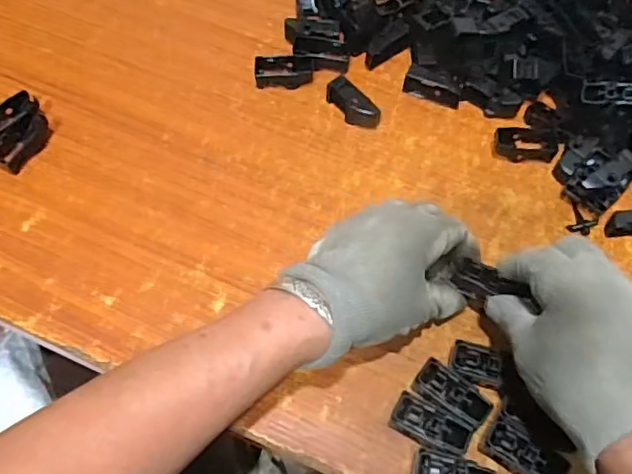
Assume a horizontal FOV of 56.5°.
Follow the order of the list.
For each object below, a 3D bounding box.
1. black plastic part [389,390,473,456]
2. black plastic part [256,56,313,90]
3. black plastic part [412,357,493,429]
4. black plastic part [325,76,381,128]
[{"bbox_3d":[0.072,0.121,0.373,0.049,0.021,0.022,25,64,11],"label":"black plastic part"},{"bbox_3d":[-0.027,-0.142,0.505,0.048,0.013,0.026,1,62,-1],"label":"black plastic part"},{"bbox_3d":[0.087,0.103,0.380,0.048,0.019,0.026,32,66,14],"label":"black plastic part"},{"bbox_3d":[0.030,-0.110,0.488,0.018,0.022,0.049,-41,71,-20],"label":"black plastic part"}]

